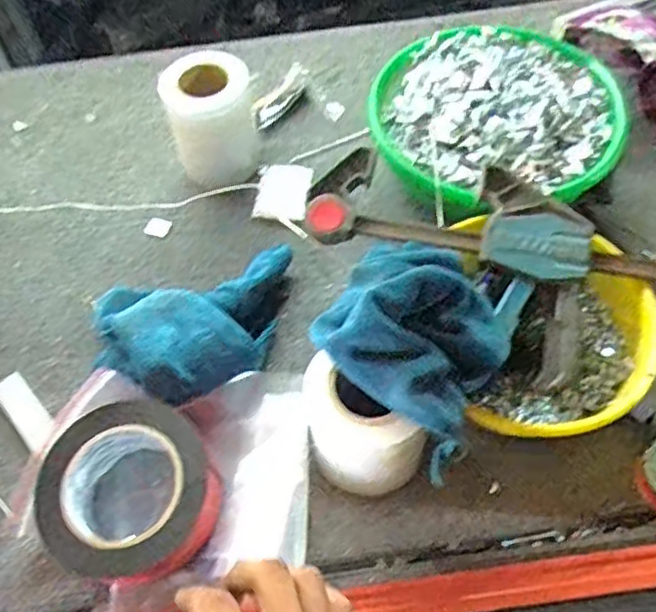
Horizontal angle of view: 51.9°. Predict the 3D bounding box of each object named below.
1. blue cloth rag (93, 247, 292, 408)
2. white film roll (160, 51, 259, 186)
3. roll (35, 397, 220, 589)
[{"bbox_3d":[-0.095,0.008,0.555,0.177,0.052,0.114,-27,61,-13],"label":"blue cloth rag"},{"bbox_3d":[-0.114,-0.180,0.671,0.086,0.117,0.074,-14,59,-5],"label":"white film roll"},{"bbox_3d":[-0.141,0.130,0.477,0.114,0.061,0.118,-1,59,2],"label":"roll"}]

